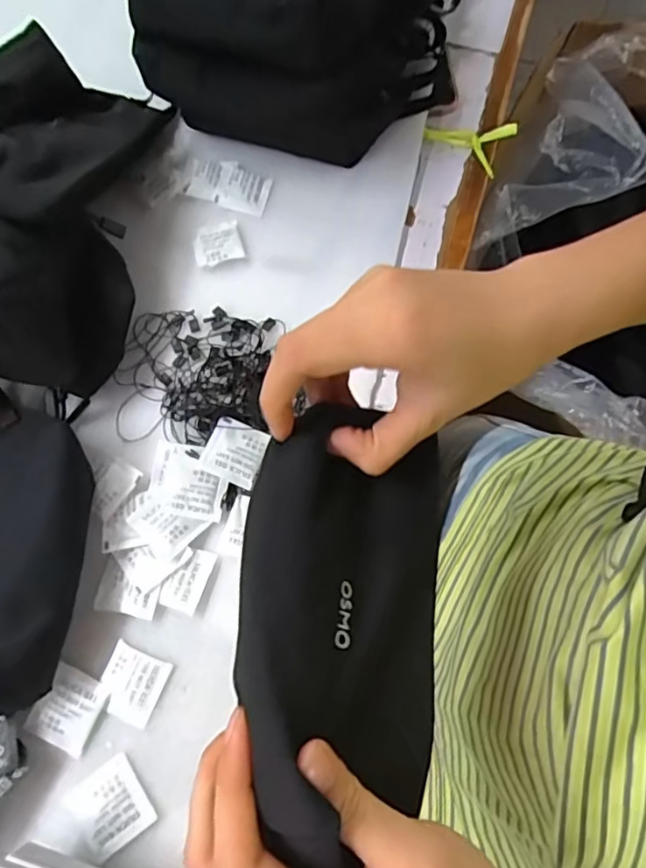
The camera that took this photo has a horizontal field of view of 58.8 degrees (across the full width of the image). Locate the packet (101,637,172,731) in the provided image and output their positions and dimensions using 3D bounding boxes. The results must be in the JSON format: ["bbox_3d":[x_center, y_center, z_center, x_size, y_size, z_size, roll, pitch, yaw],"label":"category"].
[{"bbox_3d":[-0.118,0.154,0.353,0.038,0.004,0.039,22,72,7],"label":"packet"}]

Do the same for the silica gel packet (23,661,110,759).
[{"bbox_3d":[-0.156,0.168,0.351,0.039,0.007,0.042,24,72,8],"label":"silica gel packet"}]

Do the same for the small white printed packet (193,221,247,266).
[{"bbox_3d":[-0.085,-0.152,0.459,0.038,0.005,0.038,-15,71,-5],"label":"small white printed packet"}]

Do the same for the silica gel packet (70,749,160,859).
[{"bbox_3d":[-0.124,0.218,0.337,0.038,0.004,0.043,-33,74,-11],"label":"silica gel packet"}]

